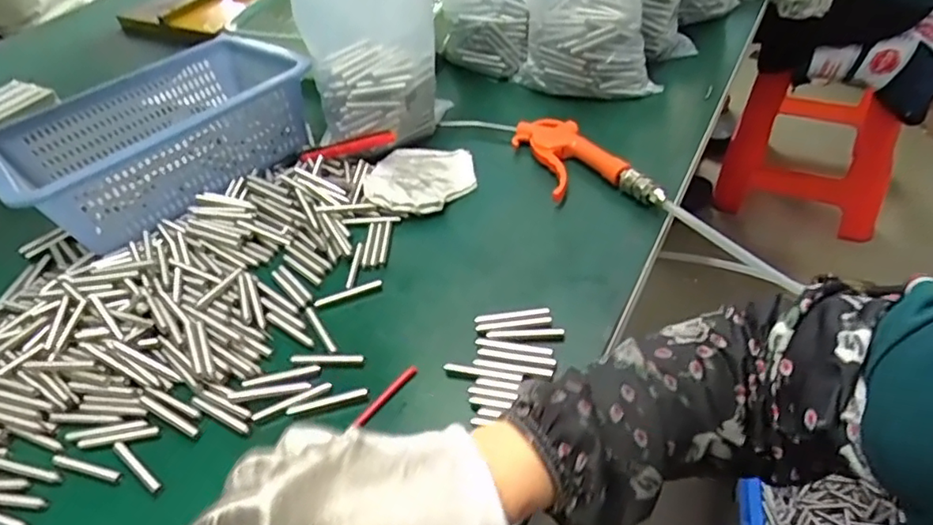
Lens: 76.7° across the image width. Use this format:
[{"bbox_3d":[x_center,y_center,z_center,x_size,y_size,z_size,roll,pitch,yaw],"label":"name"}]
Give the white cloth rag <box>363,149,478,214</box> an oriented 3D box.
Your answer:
[{"bbox_3d":[-0.046,-0.087,0.599,0.104,0.020,0.110,3,41,10],"label":"white cloth rag"}]

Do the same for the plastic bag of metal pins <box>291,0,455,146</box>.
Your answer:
[{"bbox_3d":[-0.099,-0.220,0.609,0.133,0.205,0.090,-11,40,-6],"label":"plastic bag of metal pins"}]

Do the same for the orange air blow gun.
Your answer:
[{"bbox_3d":[0.106,-0.094,0.577,0.073,0.029,0.175,-18,42,-14],"label":"orange air blow gun"}]

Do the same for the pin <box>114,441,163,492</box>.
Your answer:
[{"bbox_3d":[-0.227,0.139,0.404,0.055,0.004,0.008,25,49,32],"label":"pin"}]

